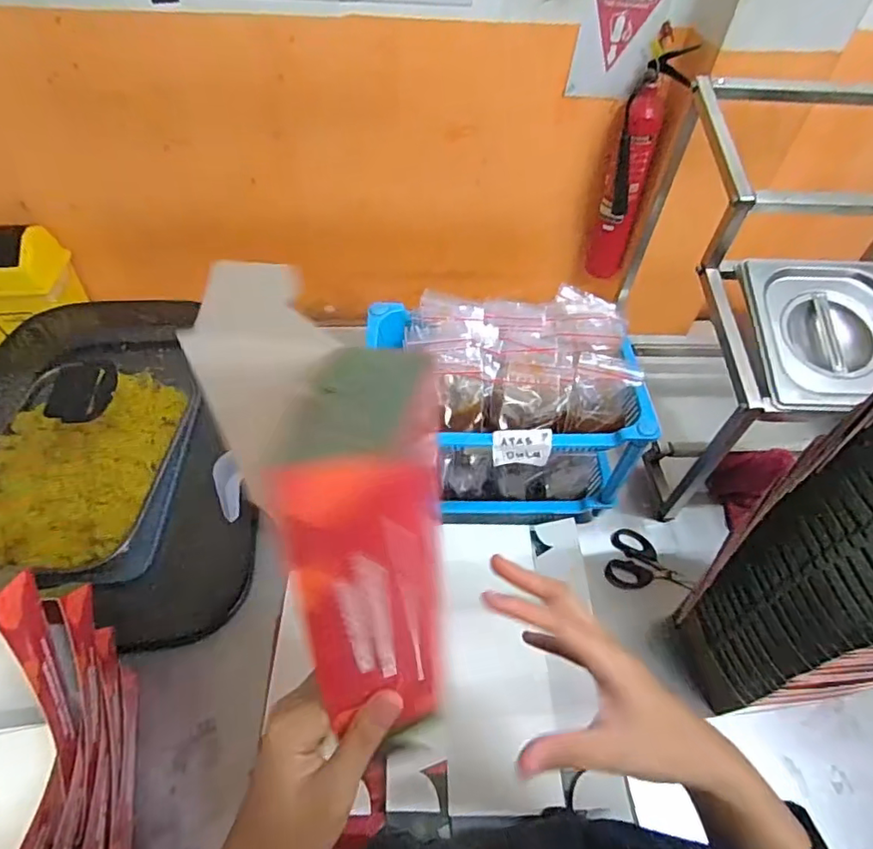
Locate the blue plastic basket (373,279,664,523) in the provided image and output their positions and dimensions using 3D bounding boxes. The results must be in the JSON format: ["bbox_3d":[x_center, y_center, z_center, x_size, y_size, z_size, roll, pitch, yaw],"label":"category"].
[{"bbox_3d":[0.073,-0.019,0.633,0.285,0.196,0.196,1,53,-3],"label":"blue plastic basket"}]

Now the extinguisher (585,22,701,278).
[{"bbox_3d":[0.542,-0.700,1.497,0.104,0.612,0.116,0,53,-3],"label":"extinguisher"}]

